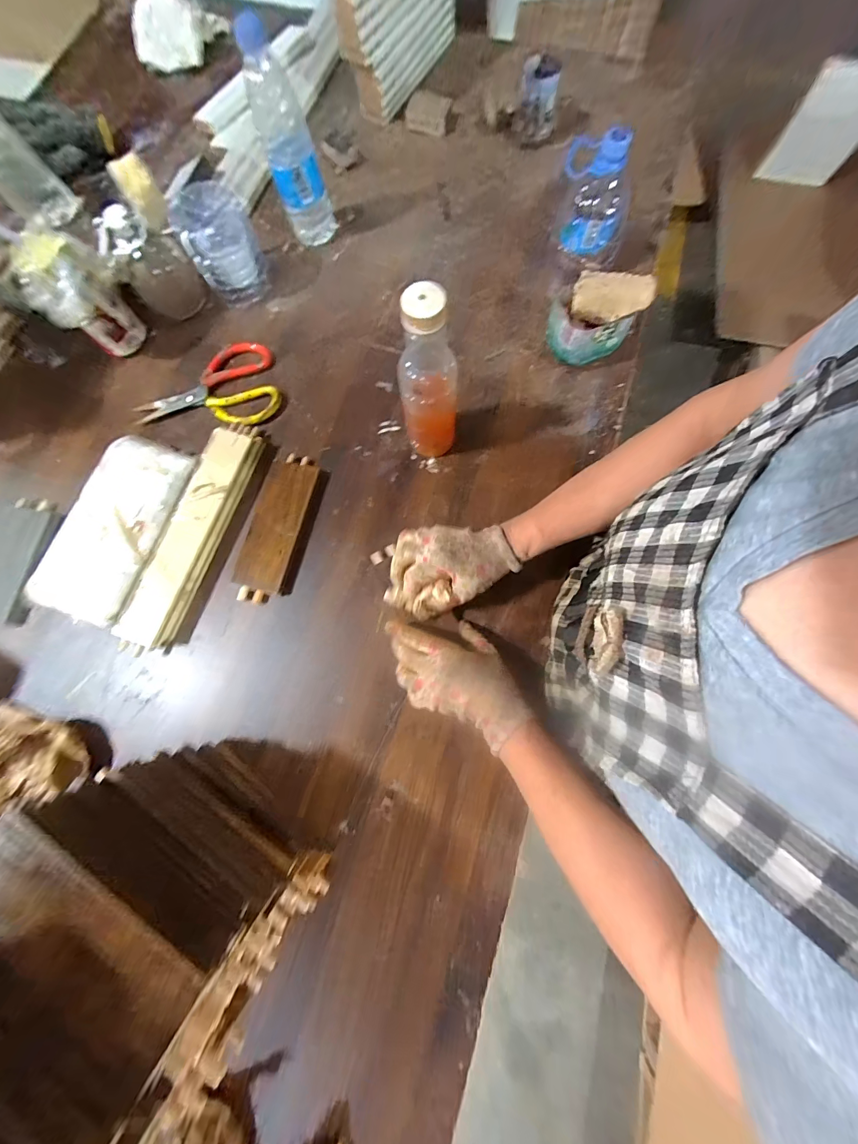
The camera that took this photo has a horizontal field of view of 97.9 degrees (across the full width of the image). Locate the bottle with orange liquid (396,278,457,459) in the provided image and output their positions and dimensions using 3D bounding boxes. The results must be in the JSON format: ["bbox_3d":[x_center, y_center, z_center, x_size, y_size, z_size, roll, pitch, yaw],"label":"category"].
[{"bbox_3d":[0.000,-0.209,0.422,0.063,0.209,0.056,-4,77,1],"label":"bottle with orange liquid"}]

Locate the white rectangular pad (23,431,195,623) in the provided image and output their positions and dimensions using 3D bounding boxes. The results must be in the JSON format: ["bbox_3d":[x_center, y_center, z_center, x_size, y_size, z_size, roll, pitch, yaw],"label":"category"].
[{"bbox_3d":[-0.388,-0.054,0.472,0.103,0.054,0.224,18,78,5],"label":"white rectangular pad"}]

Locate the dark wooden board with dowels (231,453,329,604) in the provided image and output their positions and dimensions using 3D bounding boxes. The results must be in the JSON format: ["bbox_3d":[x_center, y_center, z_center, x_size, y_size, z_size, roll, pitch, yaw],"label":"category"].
[{"bbox_3d":[-0.197,-0.061,0.490,0.074,0.021,0.199,13,77,4],"label":"dark wooden board with dowels"}]

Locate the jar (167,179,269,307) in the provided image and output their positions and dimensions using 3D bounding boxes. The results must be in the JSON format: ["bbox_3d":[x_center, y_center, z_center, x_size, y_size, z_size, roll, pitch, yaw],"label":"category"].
[{"bbox_3d":[-0.308,-0.488,0.559,0.097,0.108,0.090,0,77,1],"label":"jar"}]

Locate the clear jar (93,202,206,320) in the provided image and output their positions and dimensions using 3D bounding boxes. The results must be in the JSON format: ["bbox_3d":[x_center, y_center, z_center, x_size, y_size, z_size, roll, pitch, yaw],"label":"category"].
[{"bbox_3d":[-0.393,-0.435,0.529,0.091,0.130,0.091,0,77,1],"label":"clear jar"}]

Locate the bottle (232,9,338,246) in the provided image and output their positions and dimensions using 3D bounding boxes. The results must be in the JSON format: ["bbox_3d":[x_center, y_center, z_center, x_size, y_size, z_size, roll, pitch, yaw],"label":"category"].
[{"bbox_3d":[-0.194,-0.593,0.525,0.069,0.198,0.076,-12,77,-2],"label":"bottle"}]

